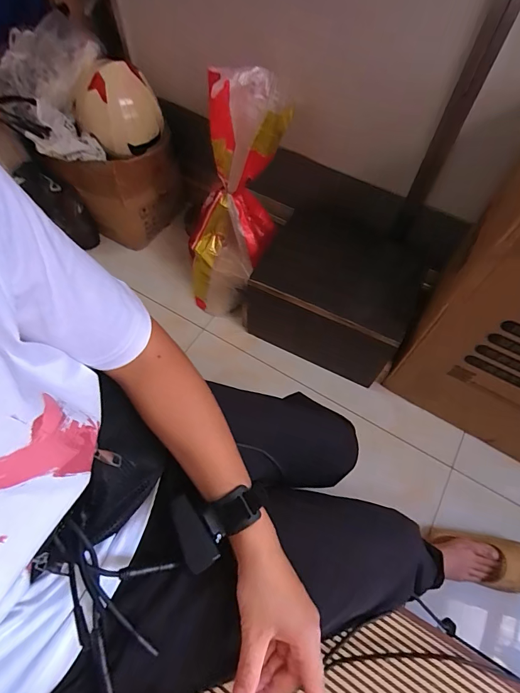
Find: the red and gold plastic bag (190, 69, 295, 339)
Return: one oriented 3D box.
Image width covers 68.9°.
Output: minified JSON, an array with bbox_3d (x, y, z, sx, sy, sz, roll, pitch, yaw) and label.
[{"bbox_3d":[-0.081,-0.357,1.022,0.214,0.625,0.195,23,41,11],"label":"red and gold plastic bag"}]

